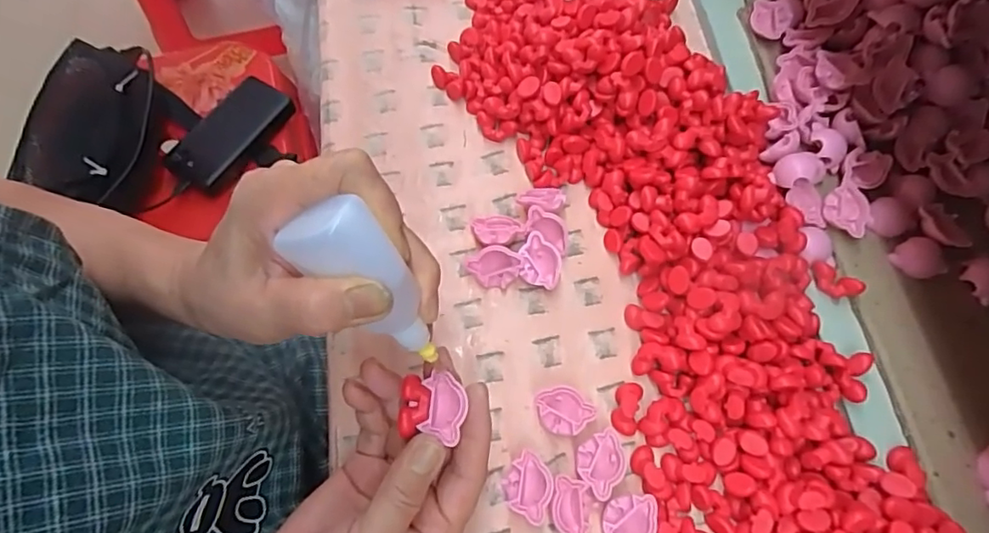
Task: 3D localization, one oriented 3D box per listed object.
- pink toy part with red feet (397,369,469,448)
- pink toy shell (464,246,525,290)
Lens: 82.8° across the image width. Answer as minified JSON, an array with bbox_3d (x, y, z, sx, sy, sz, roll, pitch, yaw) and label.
[{"bbox_3d":[-0.031,0.070,0.286,0.032,0.011,0.032,5,69,3],"label":"pink toy part with red feet"},{"bbox_3d":[0.001,-0.001,0.368,0.031,0.007,0.032,43,104,-4],"label":"pink toy shell"}]

